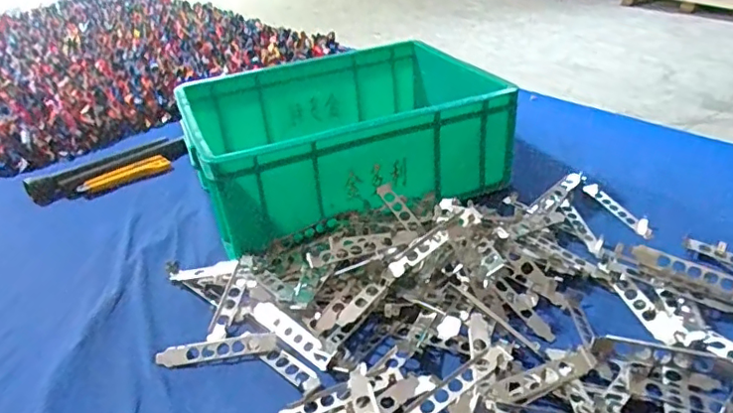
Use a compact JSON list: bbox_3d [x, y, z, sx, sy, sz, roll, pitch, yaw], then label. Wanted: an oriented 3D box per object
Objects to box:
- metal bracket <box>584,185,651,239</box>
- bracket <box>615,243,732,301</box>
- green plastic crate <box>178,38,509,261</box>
[{"bbox_3d":[0.313,0.002,0.703,0.026,0.013,0.114,-15,33,-11],"label":"metal bracket"},{"bbox_3d":[0.321,0.070,0.579,0.128,0.019,0.042,23,43,39],"label":"bracket"},{"bbox_3d":[-0.040,-0.110,0.814,0.389,0.131,0.303,-17,33,-14],"label":"green plastic crate"}]

